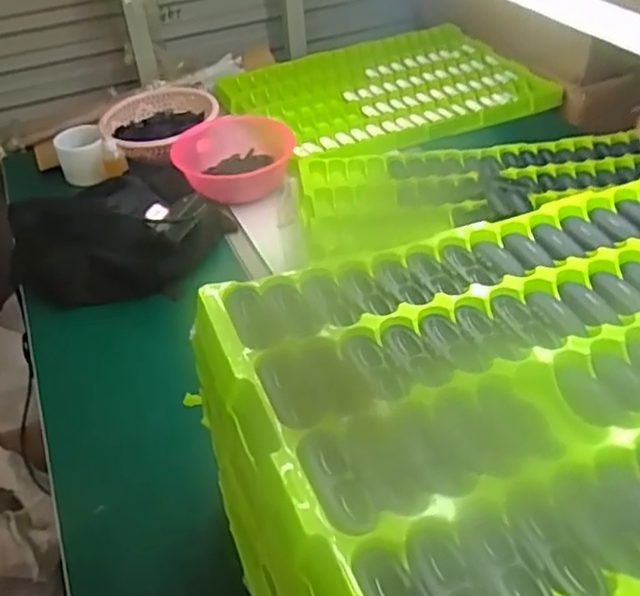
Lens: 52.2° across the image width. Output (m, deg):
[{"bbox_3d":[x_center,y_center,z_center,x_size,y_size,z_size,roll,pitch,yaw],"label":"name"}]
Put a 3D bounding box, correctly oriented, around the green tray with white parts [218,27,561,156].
[{"bbox_3d":[0.125,-0.399,1.226,0.544,0.050,0.367,-22,44,-19],"label":"green tray with white parts"}]

